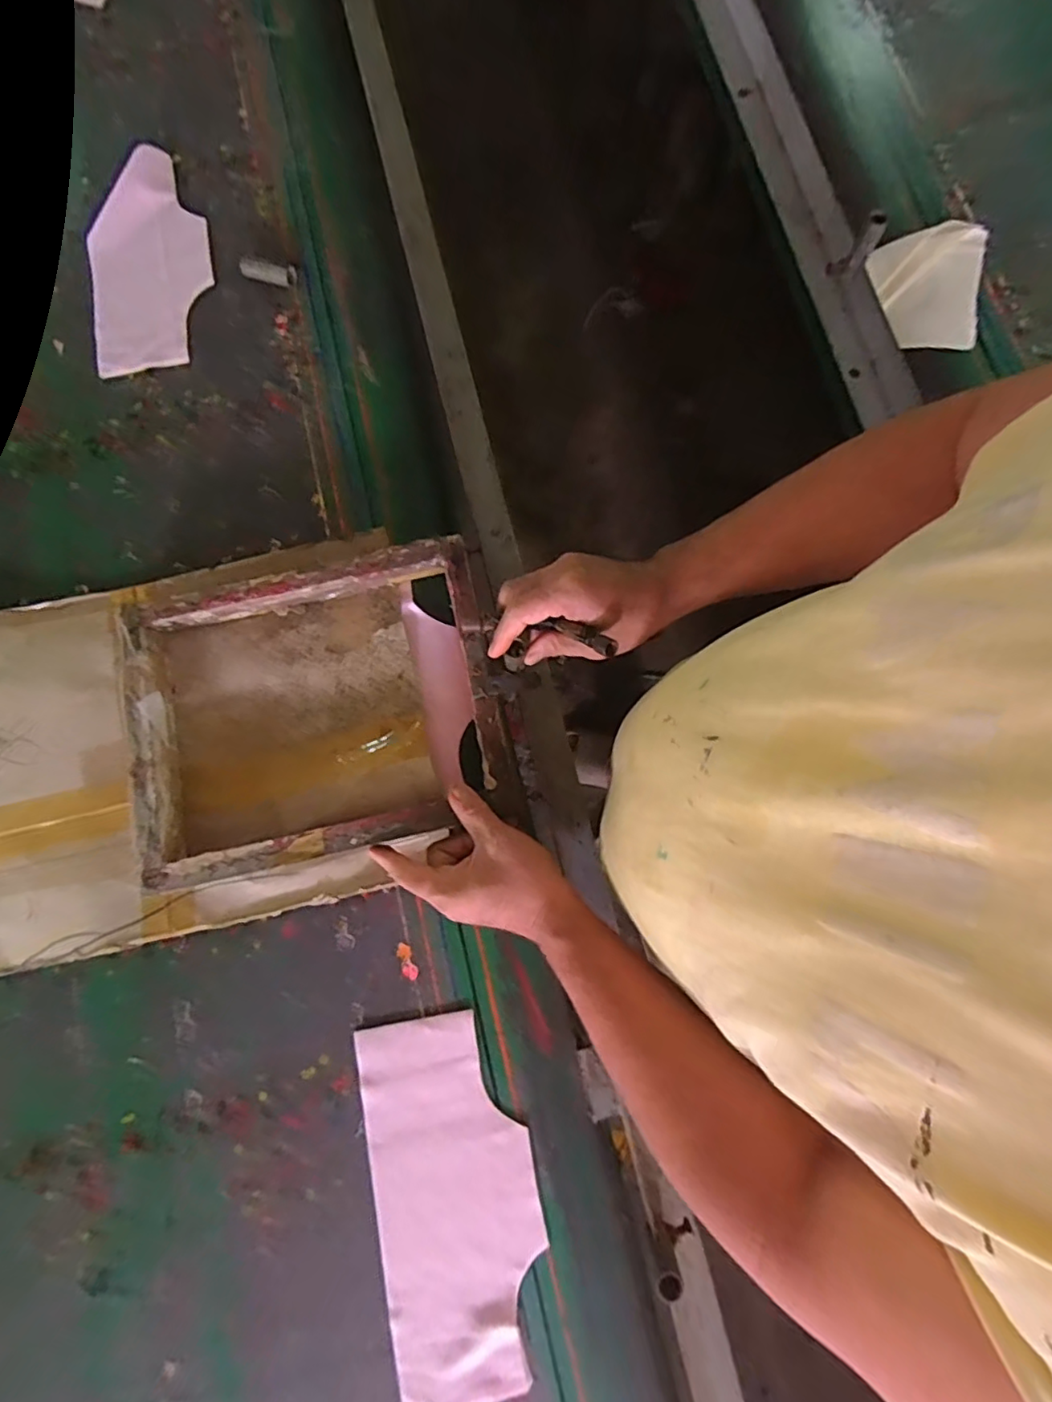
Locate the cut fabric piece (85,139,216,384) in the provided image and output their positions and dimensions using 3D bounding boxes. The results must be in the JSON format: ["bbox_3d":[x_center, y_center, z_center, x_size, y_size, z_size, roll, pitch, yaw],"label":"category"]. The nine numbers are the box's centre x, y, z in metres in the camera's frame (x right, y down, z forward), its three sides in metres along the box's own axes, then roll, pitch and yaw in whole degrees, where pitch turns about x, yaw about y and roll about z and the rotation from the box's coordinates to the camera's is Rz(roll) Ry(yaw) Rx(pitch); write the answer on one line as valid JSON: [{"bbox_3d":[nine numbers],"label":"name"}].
[{"bbox_3d":[-0.432,-0.507,0.678,0.133,0.008,0.281,-10,80,-4],"label":"cut fabric piece"}]

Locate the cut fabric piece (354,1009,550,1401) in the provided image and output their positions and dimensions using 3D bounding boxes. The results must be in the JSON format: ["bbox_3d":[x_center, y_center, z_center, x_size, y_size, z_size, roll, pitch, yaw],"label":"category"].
[{"bbox_3d":[-0.058,0.417,0.498,0.130,0.011,0.279,-12,80,-1],"label":"cut fabric piece"}]

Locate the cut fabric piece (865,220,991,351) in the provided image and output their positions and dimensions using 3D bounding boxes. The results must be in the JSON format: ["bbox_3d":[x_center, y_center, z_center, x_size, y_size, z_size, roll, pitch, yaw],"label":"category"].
[{"bbox_3d":[0.422,-0.444,0.624,0.116,0.014,0.143,11,80,3],"label":"cut fabric piece"}]

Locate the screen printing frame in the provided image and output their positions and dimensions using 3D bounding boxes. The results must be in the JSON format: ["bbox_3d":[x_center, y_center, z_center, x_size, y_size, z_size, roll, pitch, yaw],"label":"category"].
[{"bbox_3d":[-0.188,0.010,0.550,0.329,0.052,0.278,-12,80,-1],"label":"screen printing frame"}]

